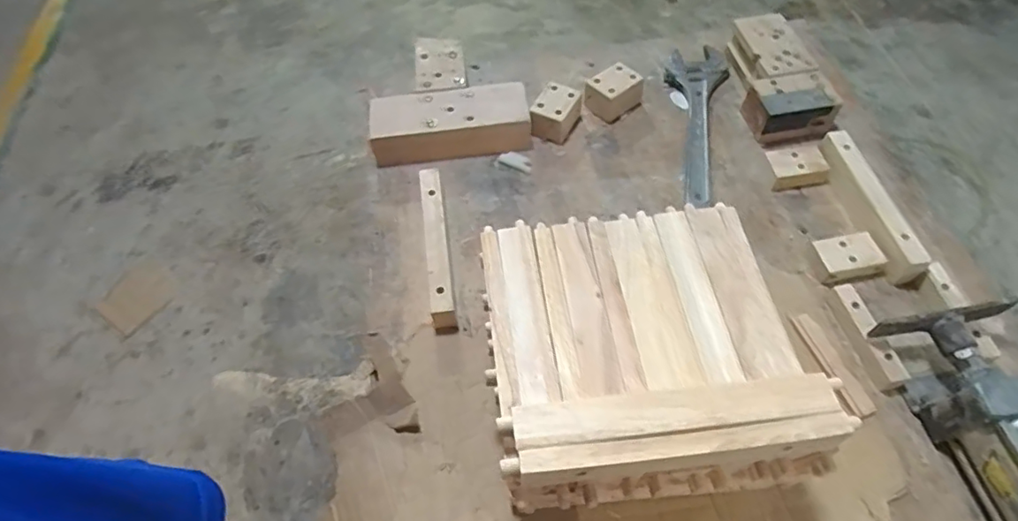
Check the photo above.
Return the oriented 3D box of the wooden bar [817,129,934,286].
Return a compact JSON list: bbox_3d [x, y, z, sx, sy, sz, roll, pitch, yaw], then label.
[{"bbox_3d":[0.470,-0.073,0.744,0.043,0.051,0.221,-9,58,-3],"label":"wooden bar"}]

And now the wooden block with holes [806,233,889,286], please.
[{"bbox_3d":[0.425,-0.003,0.711,0.076,0.029,0.055,-8,58,-3],"label":"wooden block with holes"}]

